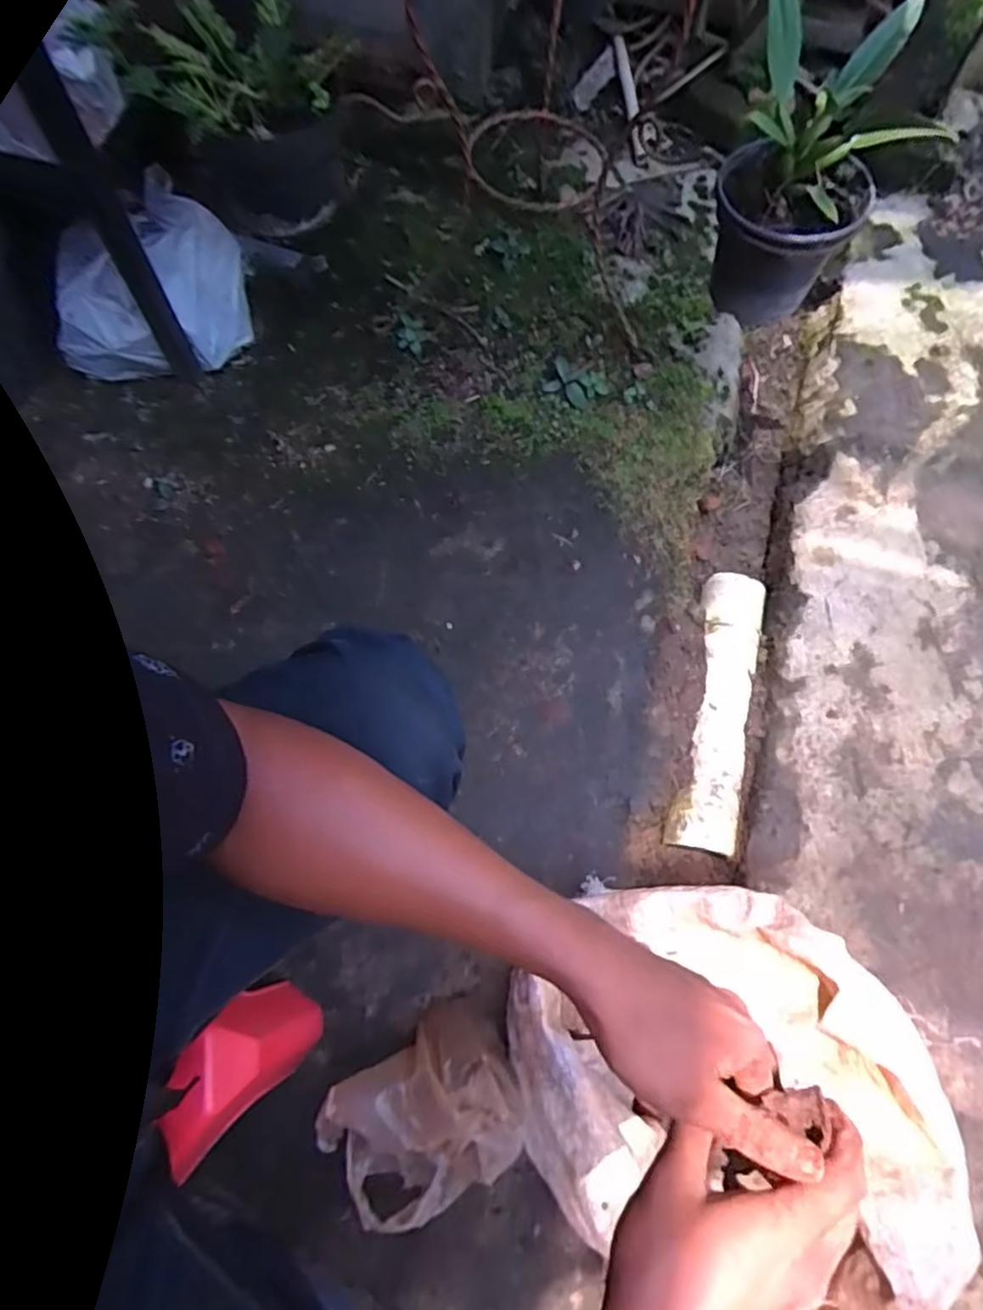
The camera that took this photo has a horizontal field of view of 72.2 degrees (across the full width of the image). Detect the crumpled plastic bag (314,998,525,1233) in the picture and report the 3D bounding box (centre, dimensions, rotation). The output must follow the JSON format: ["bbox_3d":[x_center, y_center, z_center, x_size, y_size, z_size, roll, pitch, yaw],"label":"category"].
[{"bbox_3d":[-0.069,0.443,0.636,0.186,0.155,0.140,-34,73,-12],"label":"crumpled plastic bag"}]

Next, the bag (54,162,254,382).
[{"bbox_3d":[-0.473,-0.501,0.941,0.277,0.162,0.165,-42,75,-14],"label":"bag"}]

